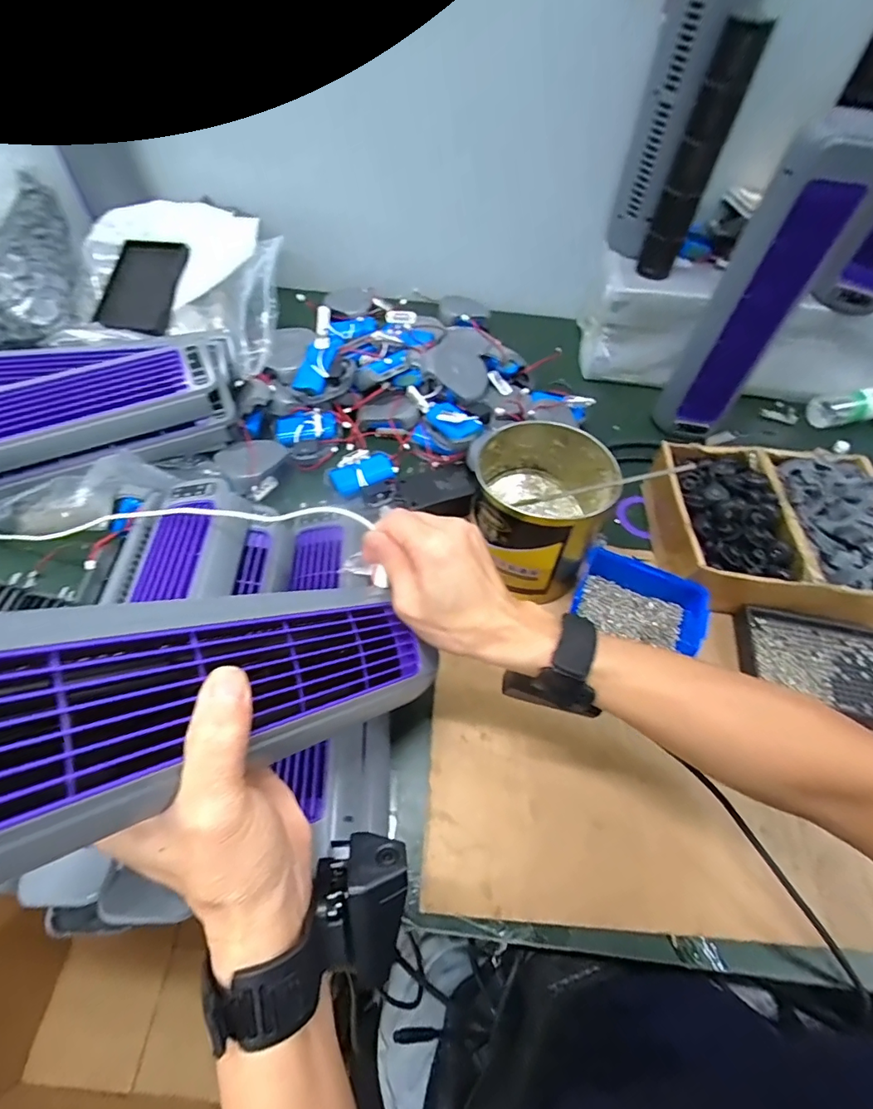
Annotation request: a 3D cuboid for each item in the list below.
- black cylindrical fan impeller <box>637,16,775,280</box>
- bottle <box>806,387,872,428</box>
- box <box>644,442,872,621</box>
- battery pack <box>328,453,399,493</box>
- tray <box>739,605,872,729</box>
[{"bbox_3d":[0.285,-0.429,0.537,0.038,0.220,0.031,14,56,6],"label":"black cylindrical fan impeller"},{"bbox_3d":[0.609,-0.211,0.688,0.152,0.036,0.041,-9,56,8],"label":"bottle"},{"bbox_3d":[0.340,-0.028,0.496,0.216,0.071,0.180,4,56,-1],"label":"box"},{"bbox_3d":[-0.082,-0.093,0.546,0.072,0.021,0.038,-31,63,-22],"label":"battery pack"},{"bbox_3d":[0.363,0.103,0.453,0.155,0.027,0.094,15,56,7],"label":"tray"}]

